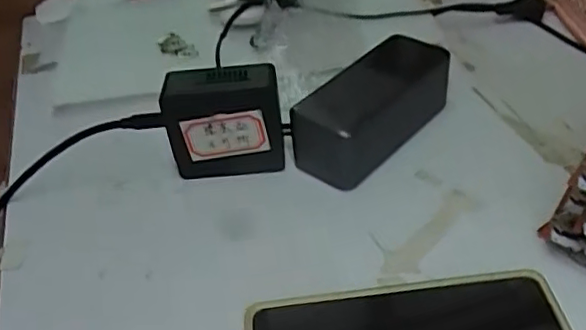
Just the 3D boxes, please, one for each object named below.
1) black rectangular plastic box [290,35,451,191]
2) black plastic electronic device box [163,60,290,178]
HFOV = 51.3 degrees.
[{"bbox_3d":[0.061,-0.046,0.452,0.058,0.054,0.145,26,51,33],"label":"black rectangular plastic box"},{"bbox_3d":[-0.047,-0.032,0.430,0.078,0.074,0.040,-7,40,0],"label":"black plastic electronic device box"}]

